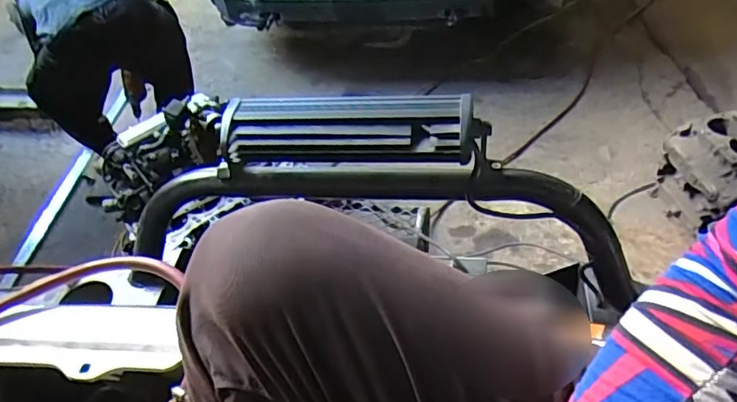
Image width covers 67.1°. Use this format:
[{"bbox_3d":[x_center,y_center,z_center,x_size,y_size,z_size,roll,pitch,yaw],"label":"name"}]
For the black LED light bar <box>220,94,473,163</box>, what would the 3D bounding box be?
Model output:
[{"bbox_3d":[-0.033,-0.099,0.742,0.334,0.056,0.093,3,45,8],"label":"black LED light bar"}]

